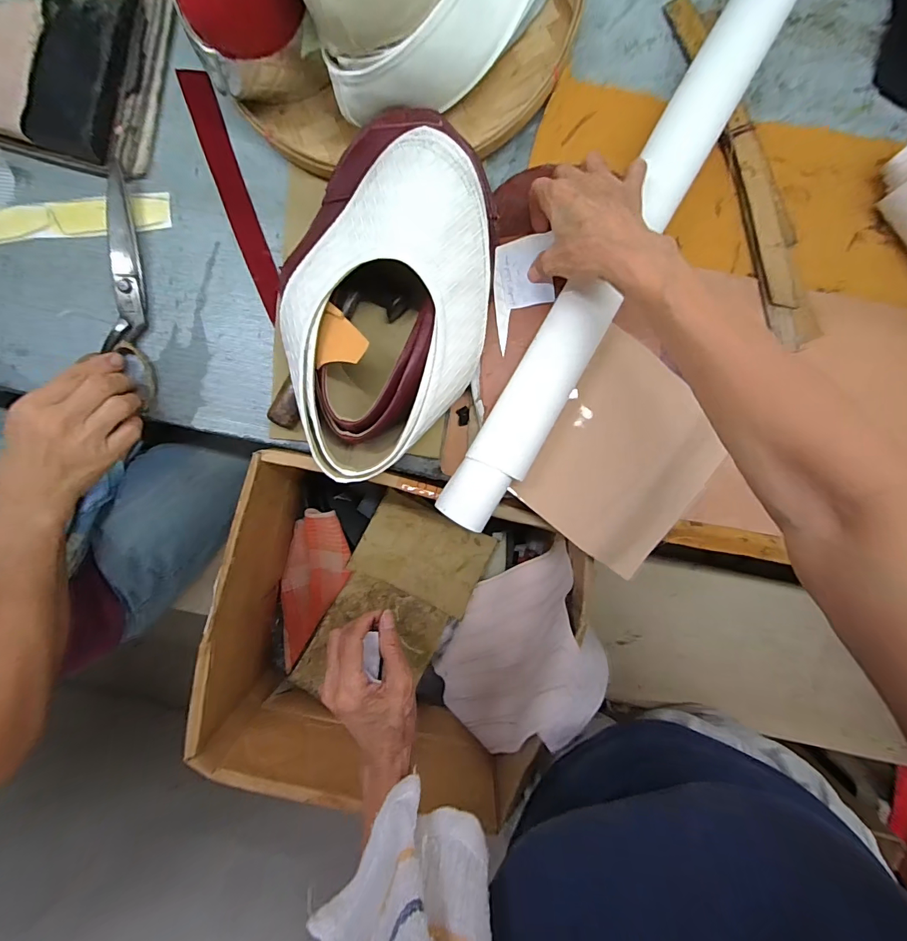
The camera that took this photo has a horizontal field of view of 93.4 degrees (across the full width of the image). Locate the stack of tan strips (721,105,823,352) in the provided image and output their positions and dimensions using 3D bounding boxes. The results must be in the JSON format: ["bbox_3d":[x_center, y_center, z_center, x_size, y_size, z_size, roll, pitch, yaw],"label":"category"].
[{"bbox_3d":[0.296,-0.224,0.399,0.039,0.009,0.214,-18,96,13],"label":"stack of tan strips"}]

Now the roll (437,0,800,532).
[{"bbox_3d":[0.135,-0.180,0.370,0.057,0.053,0.514,31,91,1],"label":"roll"}]

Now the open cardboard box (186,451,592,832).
[{"bbox_3d":[-0.074,0.182,0.519,0.336,0.201,0.340,14,93,1],"label":"open cardboard box"}]

